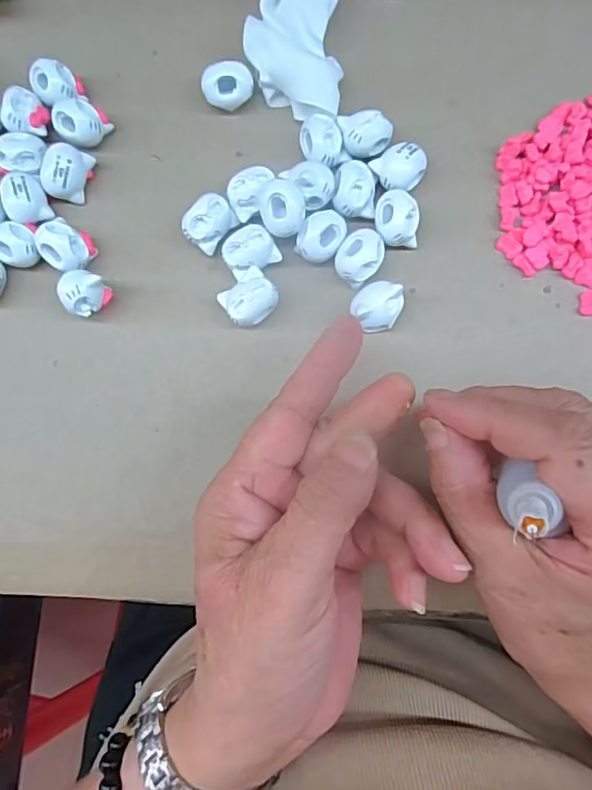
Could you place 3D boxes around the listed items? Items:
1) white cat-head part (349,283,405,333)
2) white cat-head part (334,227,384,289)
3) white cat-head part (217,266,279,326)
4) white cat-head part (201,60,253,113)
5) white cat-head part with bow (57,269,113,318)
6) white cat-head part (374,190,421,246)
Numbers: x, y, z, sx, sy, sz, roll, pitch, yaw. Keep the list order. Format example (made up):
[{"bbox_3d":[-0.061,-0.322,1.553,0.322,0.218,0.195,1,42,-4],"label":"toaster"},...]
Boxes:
[{"bbox_3d":[0.038,-0.041,0.256,0.022,0.020,0.023,0,83,4],"label":"white cat-head part"},{"bbox_3d":[0.031,-0.066,0.260,0.021,0.019,0.026,44,88,7],"label":"white cat-head part"},{"bbox_3d":[-0.022,-0.046,0.262,0.025,0.020,0.022,-42,82,-2],"label":"white cat-head part"},{"bbox_3d":[-0.035,-0.159,0.275,0.025,0.015,0.021,-5,83,3],"label":"white cat-head part"},{"bbox_3d":[-0.102,-0.048,0.261,0.015,0.028,0.020,27,86,6],"label":"white cat-head part with bow"},{"bbox_3d":[0.049,-0.084,0.259,0.020,0.020,0.024,-5,83,3],"label":"white cat-head part"}]

